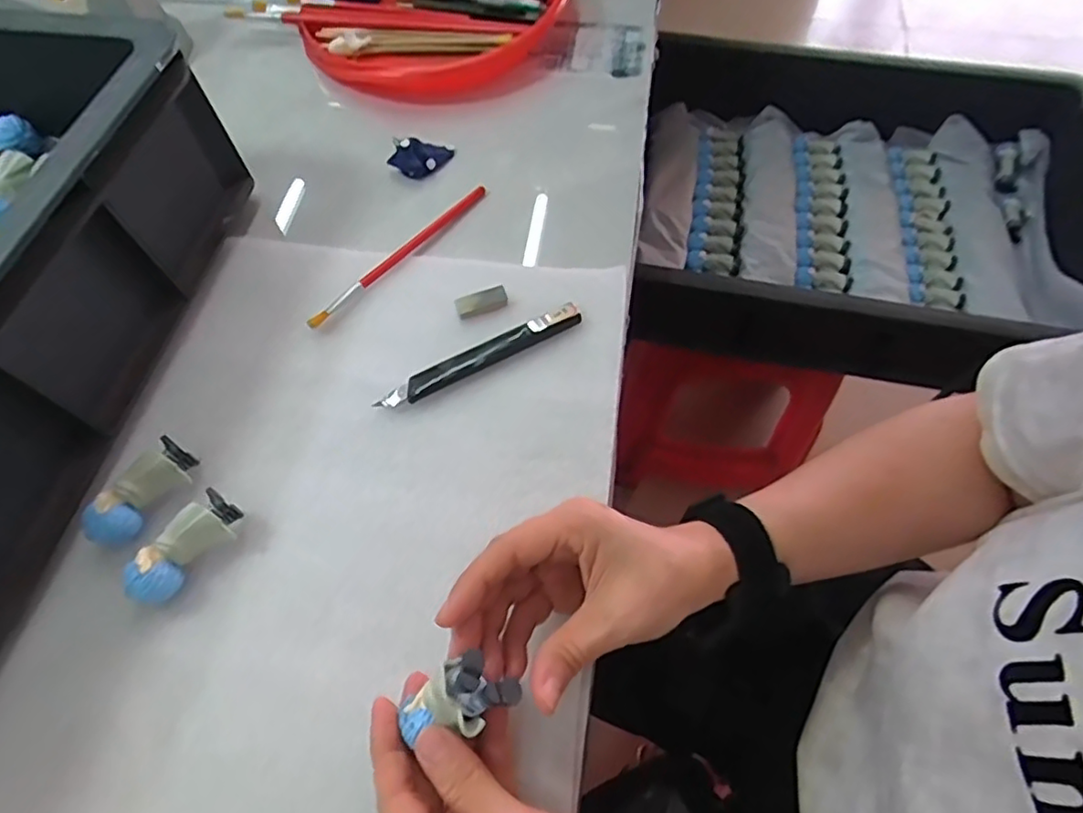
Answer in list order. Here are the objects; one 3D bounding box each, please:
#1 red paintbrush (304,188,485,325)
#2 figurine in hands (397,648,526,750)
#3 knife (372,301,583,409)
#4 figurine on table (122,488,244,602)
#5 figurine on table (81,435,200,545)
[{"bbox_3d":[-0.098,-0.108,0.438,0.013,0.011,0.164,36,68,17],"label":"red paintbrush"},{"bbox_3d":[-0.038,0.123,0.260,0.054,0.024,0.028,-36,59,32],"label":"figurine in hands"},{"bbox_3d":[-0.037,-0.033,0.389,0.136,0.008,0.018,-27,64,-13],"label":"knife"},{"bbox_3d":[-0.185,0.076,0.328,0.024,0.031,0.059,34,67,18],"label":"figurine on table"},{"bbox_3d":[-0.220,0.048,0.342,0.022,0.031,0.060,40,69,20],"label":"figurine on table"}]

